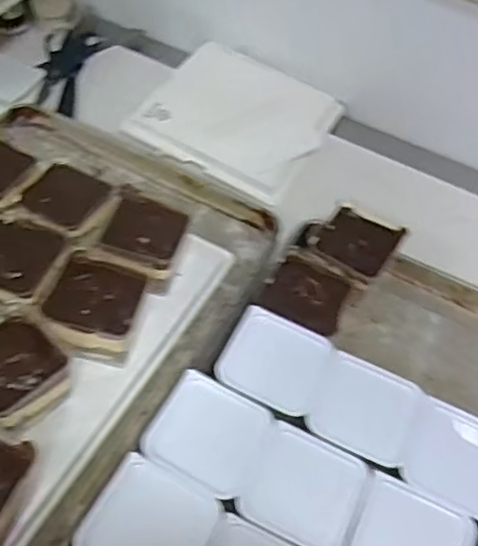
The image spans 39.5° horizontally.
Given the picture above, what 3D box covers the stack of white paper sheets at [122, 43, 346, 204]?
[{"bbox_3d":[-0.002,-0.228,0.946,0.247,0.026,0.229,25,55,12],"label":"stack of white paper sheets"}]

